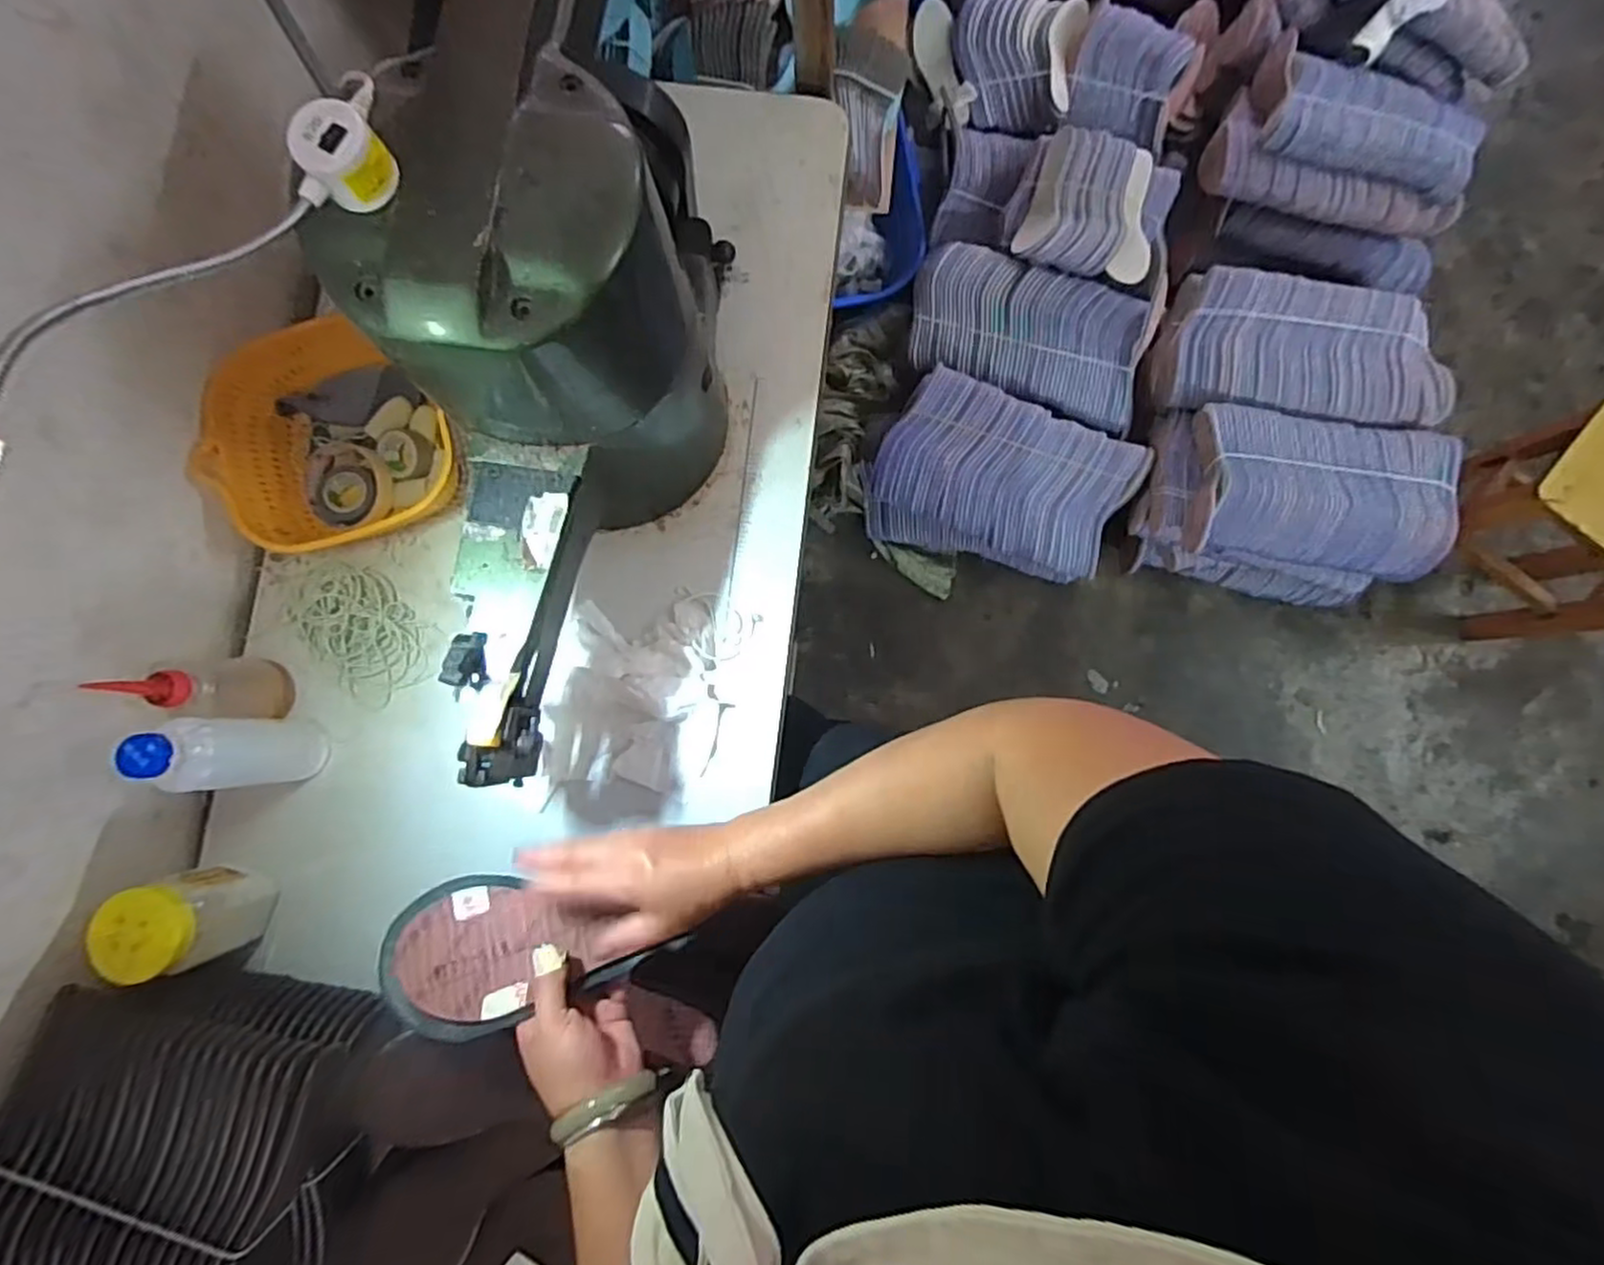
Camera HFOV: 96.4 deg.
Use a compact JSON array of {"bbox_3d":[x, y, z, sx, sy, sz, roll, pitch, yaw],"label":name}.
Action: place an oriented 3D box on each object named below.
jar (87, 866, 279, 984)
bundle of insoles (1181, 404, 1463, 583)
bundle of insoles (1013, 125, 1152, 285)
[{"bbox_3d":[-0.516,0.242,0.604,0.061,0.107,0.076,-18,84,0],"label":"jar"},{"bbox_3d":[0.827,-0.222,1.135,0.385,0.078,0.231,9,84,3],"label":"bundle of insoles"},{"bbox_3d":[0.503,-0.722,1.219,0.220,0.066,0.213,21,85,4],"label":"bundle of insoles"}]

